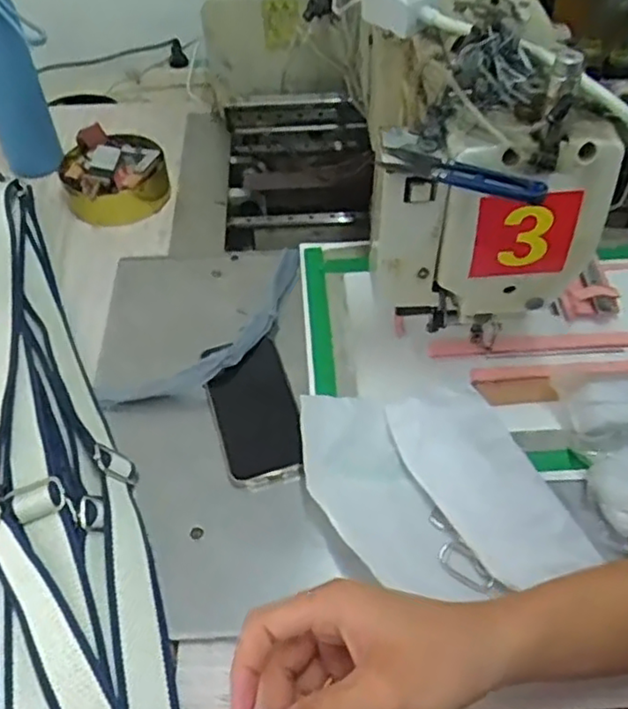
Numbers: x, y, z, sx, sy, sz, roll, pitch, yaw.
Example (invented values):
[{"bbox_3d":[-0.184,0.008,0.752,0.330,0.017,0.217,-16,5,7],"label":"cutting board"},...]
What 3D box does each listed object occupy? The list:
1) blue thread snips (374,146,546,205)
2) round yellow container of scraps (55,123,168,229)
[{"bbox_3d":[0.093,-0.114,0.429,0.105,0.010,0.027,19,52,18],"label":"blue thread snips"},{"bbox_3d":[-0.238,-0.220,0.796,0.118,0.052,0.127,-1,49,1],"label":"round yellow container of scraps"}]

